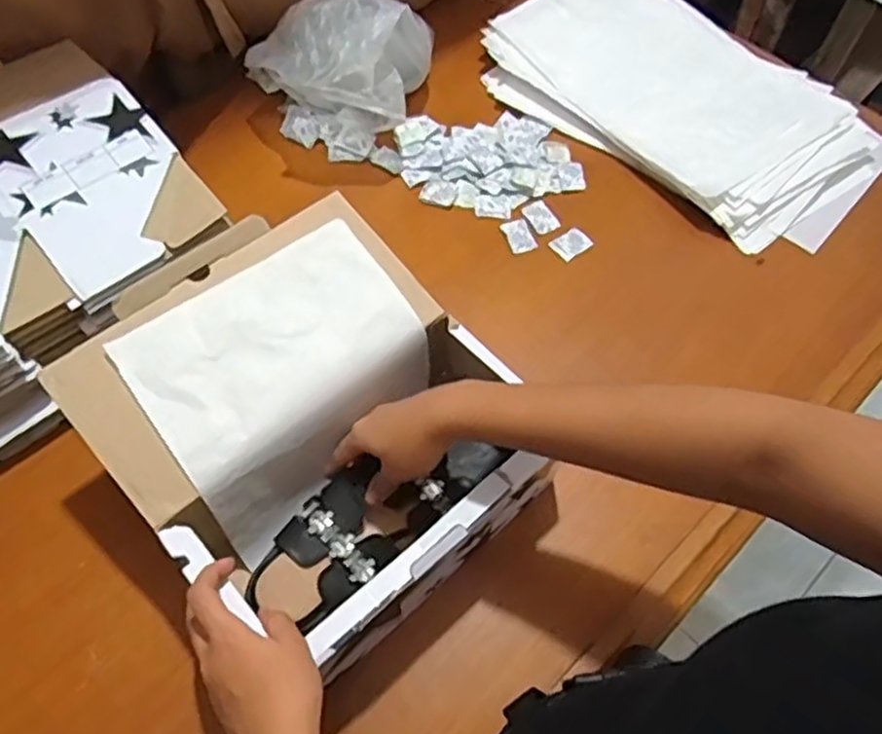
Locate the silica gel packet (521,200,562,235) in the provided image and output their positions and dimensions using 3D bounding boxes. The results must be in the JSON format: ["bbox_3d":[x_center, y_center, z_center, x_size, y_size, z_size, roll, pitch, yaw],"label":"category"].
[{"bbox_3d":[0.110,-0.165,0.784,0.029,0.005,0.042,-30,65,-17],"label":"silica gel packet"}]

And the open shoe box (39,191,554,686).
[{"bbox_3d":[-0.100,0.043,0.570,0.271,0.120,0.300,-38,67,-20],"label":"open shoe box"}]

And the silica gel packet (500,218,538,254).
[{"bbox_3d":[0.085,-0.141,0.772,0.027,0.005,0.041,-19,62,-11],"label":"silica gel packet"}]

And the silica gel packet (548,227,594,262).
[{"bbox_3d":[0.140,-0.132,0.768,0.041,0.005,0.033,-36,67,-19],"label":"silica gel packet"}]

